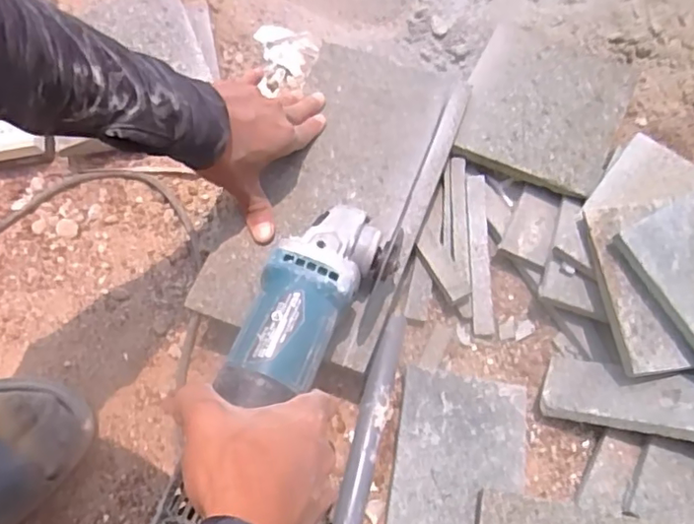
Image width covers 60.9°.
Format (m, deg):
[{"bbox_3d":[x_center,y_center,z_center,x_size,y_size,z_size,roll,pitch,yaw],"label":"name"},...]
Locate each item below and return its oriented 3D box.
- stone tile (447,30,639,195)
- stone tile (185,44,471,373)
[{"bbox_3d":[0.187,-0.151,0.563,0.141,0.013,0.153,23,67,10],"label":"stone tile"},{"bbox_3d":[-0.001,-0.067,0.507,0.146,0.013,0.297,19,66,9],"label":"stone tile"}]

